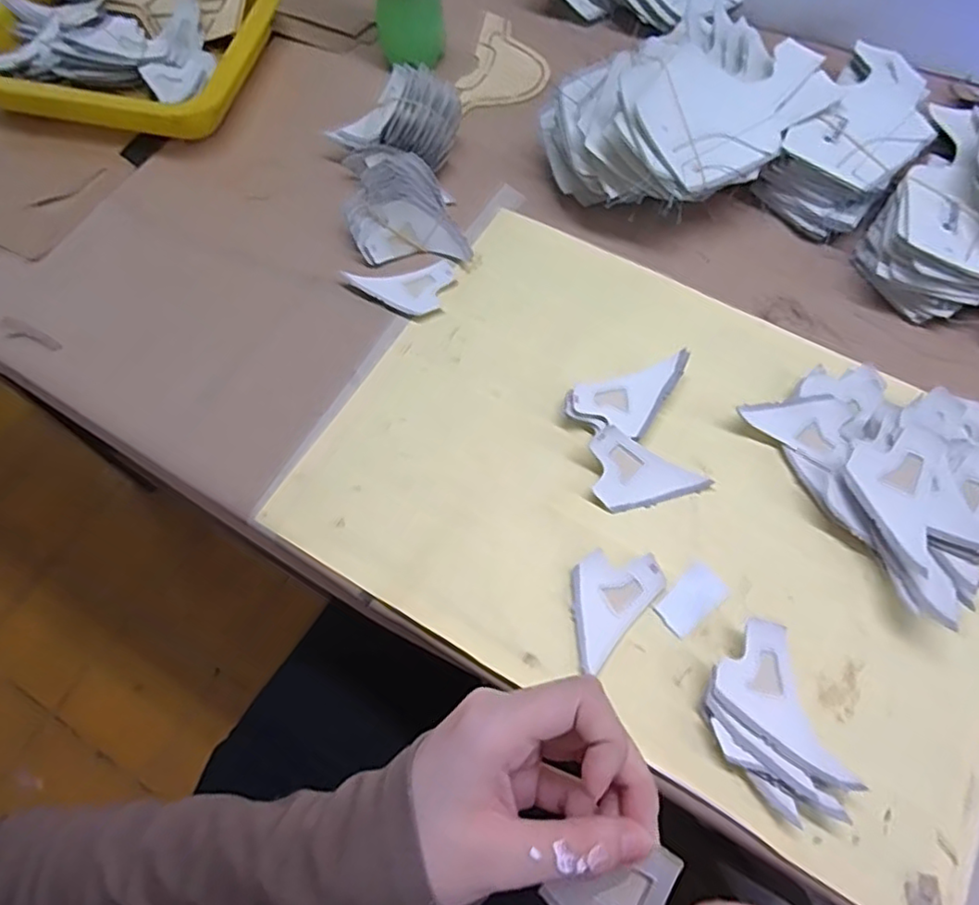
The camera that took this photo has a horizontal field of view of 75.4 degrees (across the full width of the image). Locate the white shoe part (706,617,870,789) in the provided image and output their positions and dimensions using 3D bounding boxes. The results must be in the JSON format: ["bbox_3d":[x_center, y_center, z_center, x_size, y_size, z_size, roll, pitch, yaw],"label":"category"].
[{"bbox_3d":[0.168,0.137,0.347,0.084,0.007,0.055,38,73,19],"label":"white shoe part"}]

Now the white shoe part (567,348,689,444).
[{"bbox_3d":[0.094,-0.045,0.435,0.055,0.017,0.079,31,70,14],"label":"white shoe part"}]

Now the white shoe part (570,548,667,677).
[{"bbox_3d":[0.069,0.089,0.383,0.047,0.009,0.074,39,72,16],"label":"white shoe part"}]

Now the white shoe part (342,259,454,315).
[{"bbox_3d":[-0.067,-0.125,0.484,0.079,0.008,0.044,-10,66,-4],"label":"white shoe part"}]

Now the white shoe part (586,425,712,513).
[{"bbox_3d":[0.098,0.020,0.413,0.077,0.005,0.047,29,88,-1],"label":"white shoe part"}]

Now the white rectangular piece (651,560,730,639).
[{"bbox_3d":[0.122,0.089,0.383,0.042,0.005,0.026,-40,71,-16],"label":"white rectangular piece"}]

